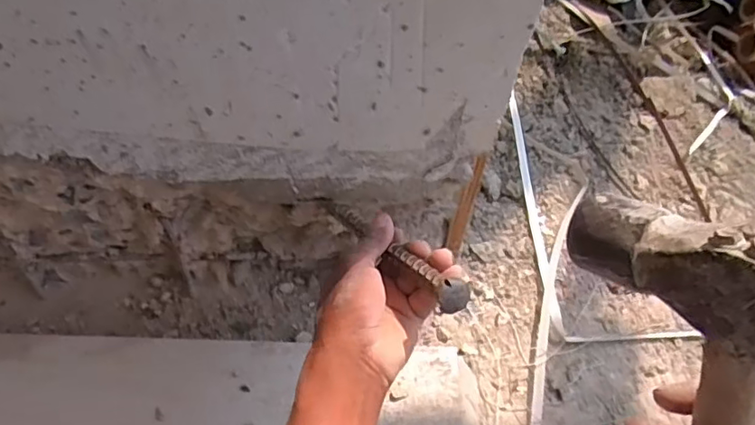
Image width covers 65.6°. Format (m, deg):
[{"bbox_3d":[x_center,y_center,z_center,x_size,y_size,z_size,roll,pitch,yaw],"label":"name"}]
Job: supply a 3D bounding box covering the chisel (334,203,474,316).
[{"bbox_3d":[0.007,0.025,0.471,0.026,0.025,0.219,-22,25,-19],"label":"chisel"}]

